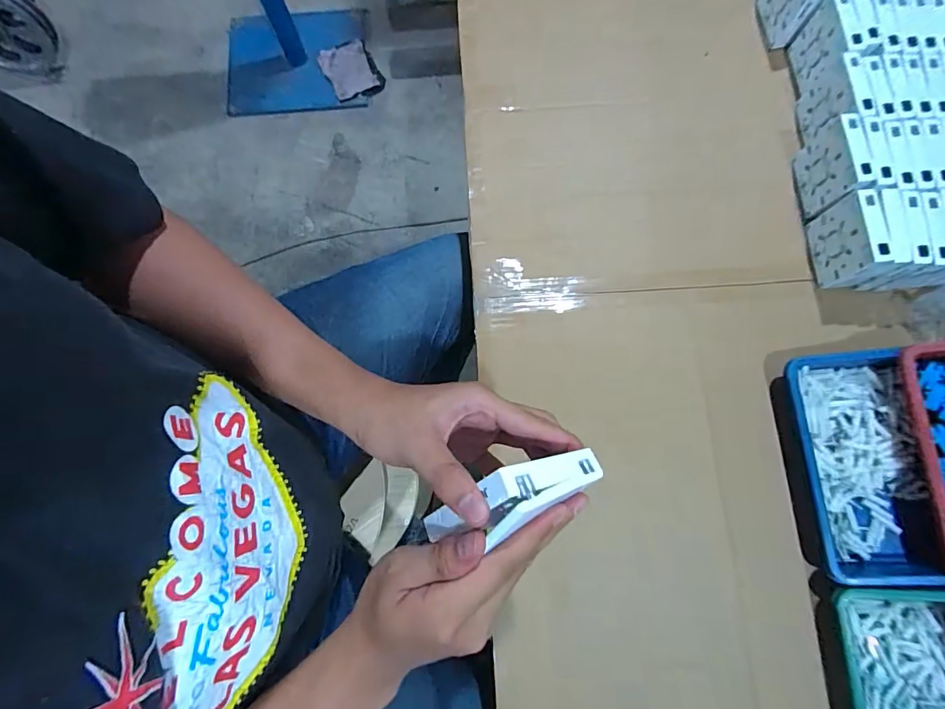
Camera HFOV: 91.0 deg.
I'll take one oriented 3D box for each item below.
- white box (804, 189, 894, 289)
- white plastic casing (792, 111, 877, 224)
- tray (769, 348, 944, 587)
[{"bbox_3d":[0.430,-0.129,0.533,0.026,0.081,0.086,-3,78,0],"label":"white box"},{"bbox_3d":[0.428,-0.220,0.561,0.023,0.099,0.088,-3,78,0],"label":"white plastic casing"},{"bbox_3d":[0.411,0.116,0.502,0.119,0.052,0.233,-3,78,0],"label":"tray"}]

